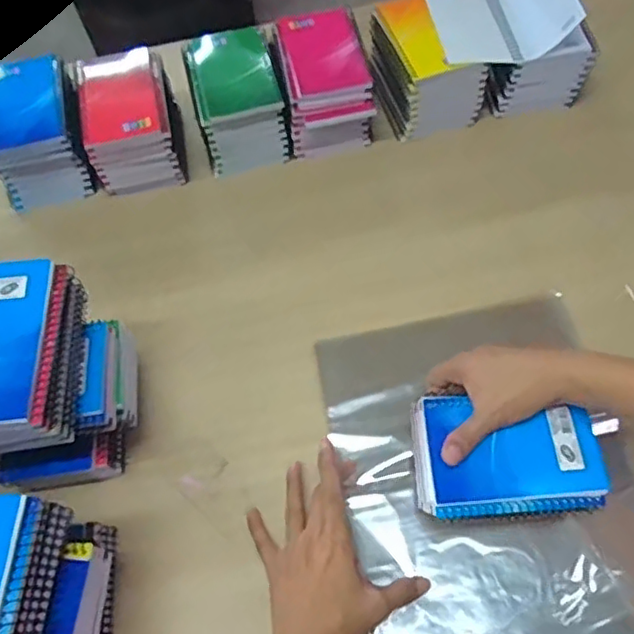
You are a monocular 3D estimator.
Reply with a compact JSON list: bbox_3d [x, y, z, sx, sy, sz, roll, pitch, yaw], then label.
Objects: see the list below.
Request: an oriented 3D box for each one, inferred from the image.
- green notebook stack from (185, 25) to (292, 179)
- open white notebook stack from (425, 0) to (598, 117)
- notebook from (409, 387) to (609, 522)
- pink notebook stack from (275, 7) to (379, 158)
[{"bbox_3d":[-0.090,-0.257,0.721,0.104,0.091,0.137,-14,61,-3],"label":"green notebook stack"},{"bbox_3d":[0.216,-0.327,0.710,0.161,0.122,0.138,-11,61,-2],"label":"open white notebook stack"},{"bbox_3d":[0.146,0.107,0.477,0.143,0.032,0.091,-5,61,2],"label":"notebook"},{"bbox_3d":[0.009,-0.274,0.718,0.096,0.090,0.141,-9,61,-1],"label":"pink notebook stack"}]

